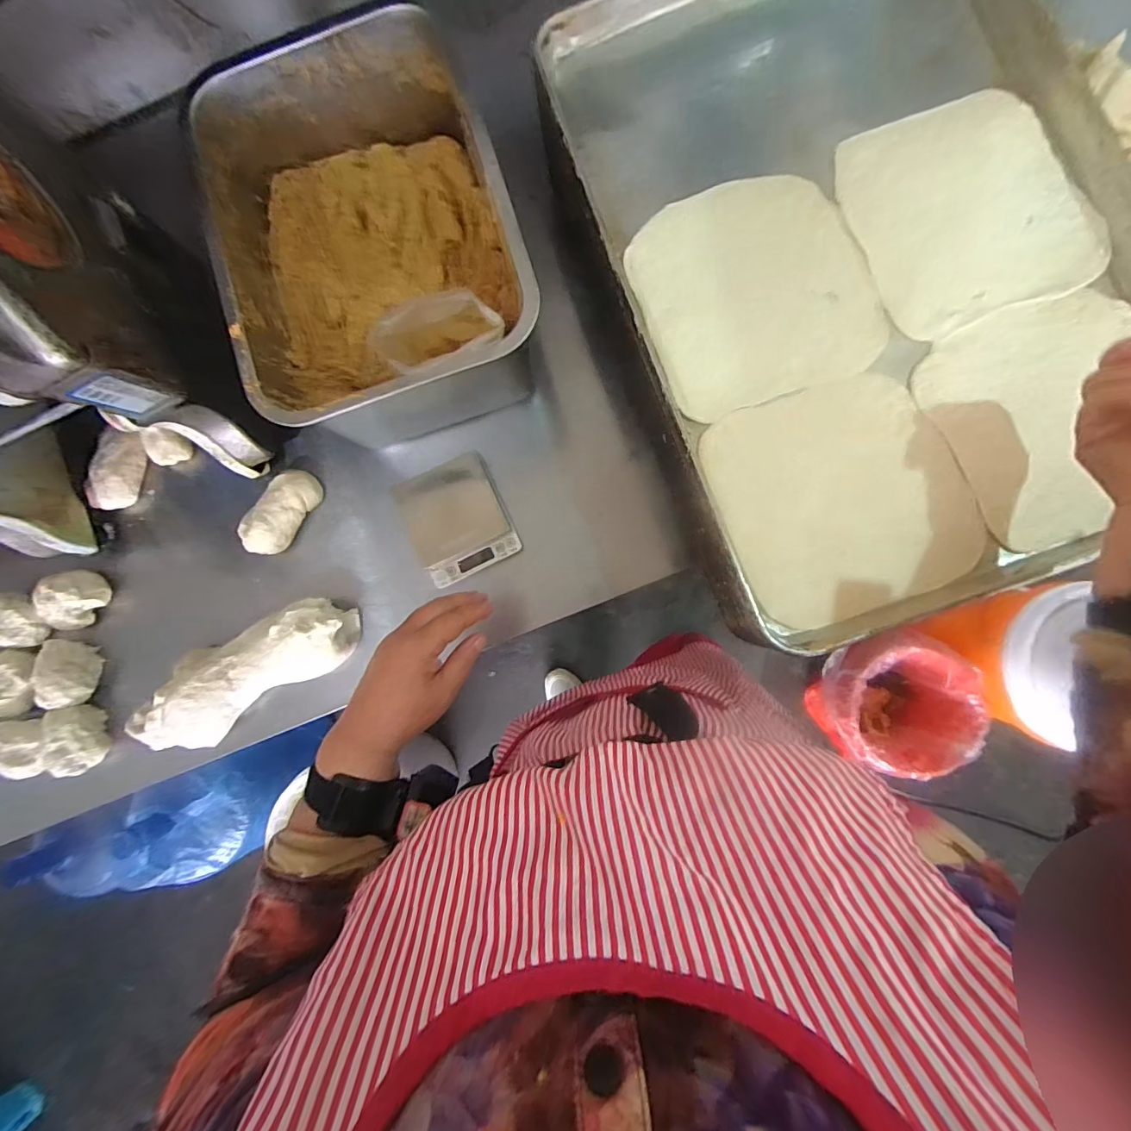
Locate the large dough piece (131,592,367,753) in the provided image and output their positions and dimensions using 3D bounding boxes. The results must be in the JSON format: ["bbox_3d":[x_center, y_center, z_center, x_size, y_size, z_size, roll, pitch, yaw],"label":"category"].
[{"bbox_3d":[-0.346,0.114,0.517,0.251,0.053,0.090,-34,84,1],"label":"large dough piece"}]

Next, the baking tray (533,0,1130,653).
[{"bbox_3d":[0.246,-0.271,0.414,0.416,0.033,0.616,-18,84,3],"label":"baking tray"}]

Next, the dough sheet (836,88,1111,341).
[{"bbox_3d":[0.340,-0.305,0.410,0.174,0.009,0.190,-19,84,3],"label":"dough sheet"}]

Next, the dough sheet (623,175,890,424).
[{"bbox_3d":[0.163,-0.240,0.421,0.191,0.007,0.192,-17,84,3],"label":"dough sheet"}]

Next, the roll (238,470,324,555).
[{"bbox_3d":[-0.320,-0.059,0.539,0.046,0.035,0.103,33,89,6],"label":"roll"}]

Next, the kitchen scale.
[{"bbox_3d":[-0.120,-0.052,0.539,0.106,0.023,0.125,-26,84,2],"label":"kitchen scale"}]

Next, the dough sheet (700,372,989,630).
[{"bbox_3d":[0.229,-0.058,0.406,0.187,0.009,0.189,-18,84,3],"label":"dough sheet"}]

